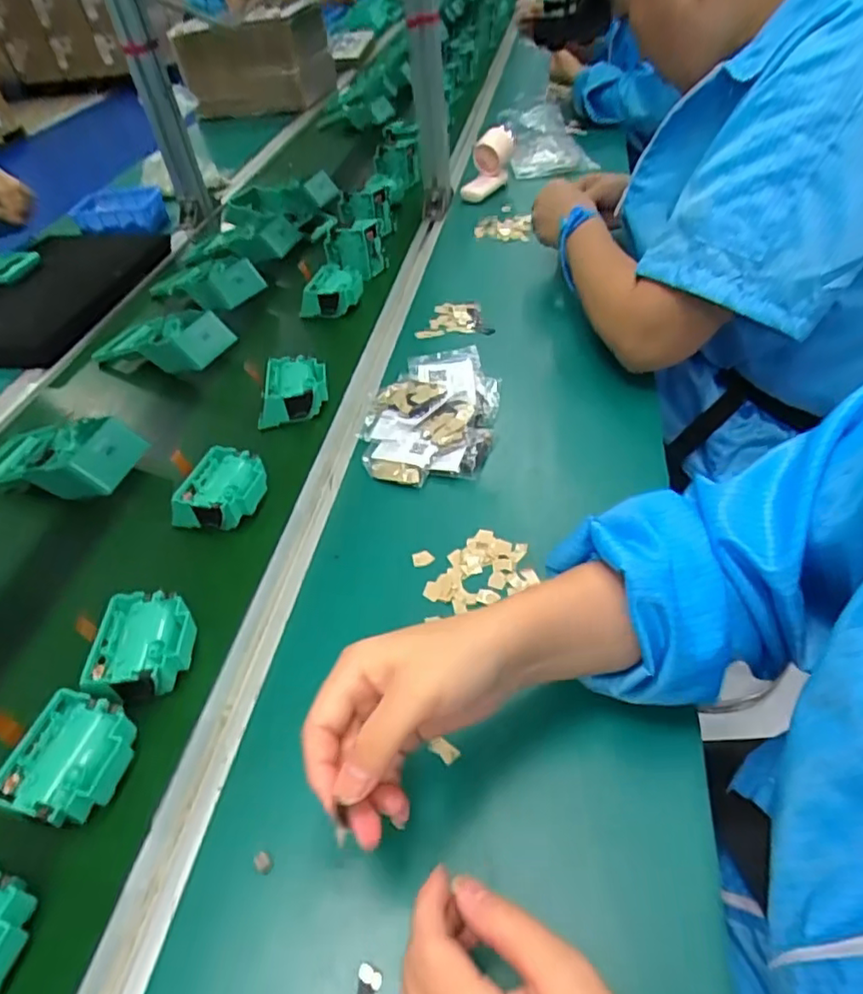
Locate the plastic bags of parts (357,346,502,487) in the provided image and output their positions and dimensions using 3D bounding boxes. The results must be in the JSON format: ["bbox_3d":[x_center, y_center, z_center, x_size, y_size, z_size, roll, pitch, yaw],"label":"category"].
[{"bbox_3d":[-0.001,-0.093,0.644,0.130,0.023,0.198,1,44,12],"label":"plastic bags of parts"}]

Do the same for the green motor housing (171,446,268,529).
[{"bbox_3d":[-0.191,-0.005,0.570,0.067,0.036,0.084,20,53,27],"label":"green motor housing"}]

